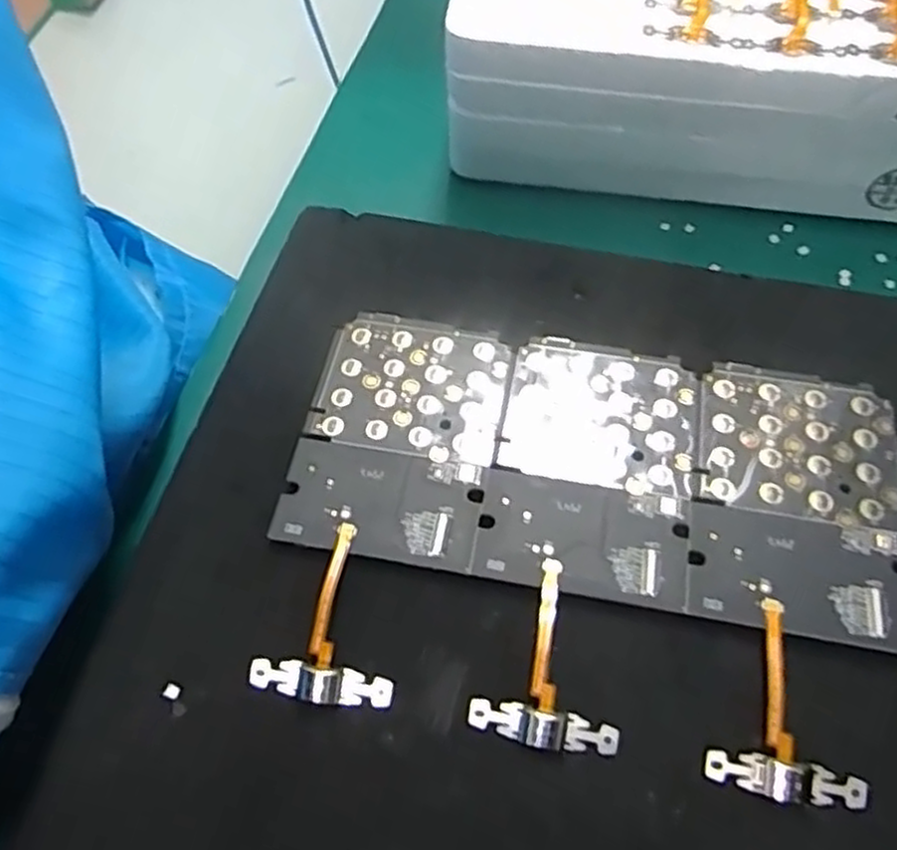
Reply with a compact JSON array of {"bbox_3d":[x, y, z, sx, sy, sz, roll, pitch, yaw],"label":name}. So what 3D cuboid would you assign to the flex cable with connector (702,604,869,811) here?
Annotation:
[{"bbox_3d":[0.083,0.066,0.181,0.034,0.006,0.045,15,64,9],"label":"flex cable with connector"}]

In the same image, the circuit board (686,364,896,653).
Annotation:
[{"bbox_3d":[0.095,0.018,0.204,0.053,0.007,0.078,10,63,6],"label":"circuit board"}]

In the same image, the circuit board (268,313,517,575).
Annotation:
[{"bbox_3d":[-0.014,0.002,0.222,0.056,0.004,0.078,9,61,8],"label":"circuit board"}]

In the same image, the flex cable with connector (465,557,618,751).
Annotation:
[{"bbox_3d":[0.028,0.057,0.189,0.035,0.006,0.044,15,64,9],"label":"flex cable with connector"}]

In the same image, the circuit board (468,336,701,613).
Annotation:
[{"bbox_3d":[0.041,0.010,0.215,0.055,0.004,0.078,10,60,9],"label":"circuit board"}]

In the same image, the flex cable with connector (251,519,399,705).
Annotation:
[{"bbox_3d":[-0.027,0.048,0.195,0.035,0.005,0.045,14,63,8],"label":"flex cable with connector"}]

